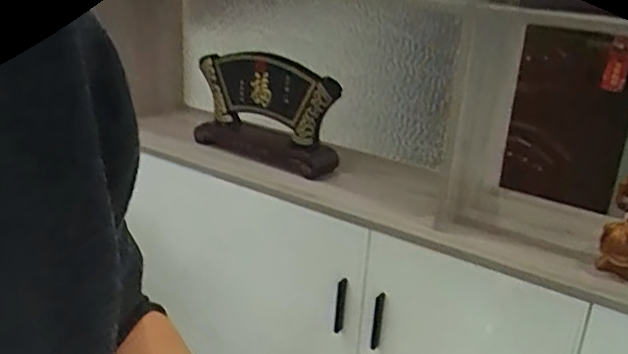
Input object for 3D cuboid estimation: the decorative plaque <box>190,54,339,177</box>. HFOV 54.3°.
[{"bbox_3d":[-0.105,-0.139,1.273,0.348,0.198,0.090,19,26,36],"label":"decorative plaque"}]

